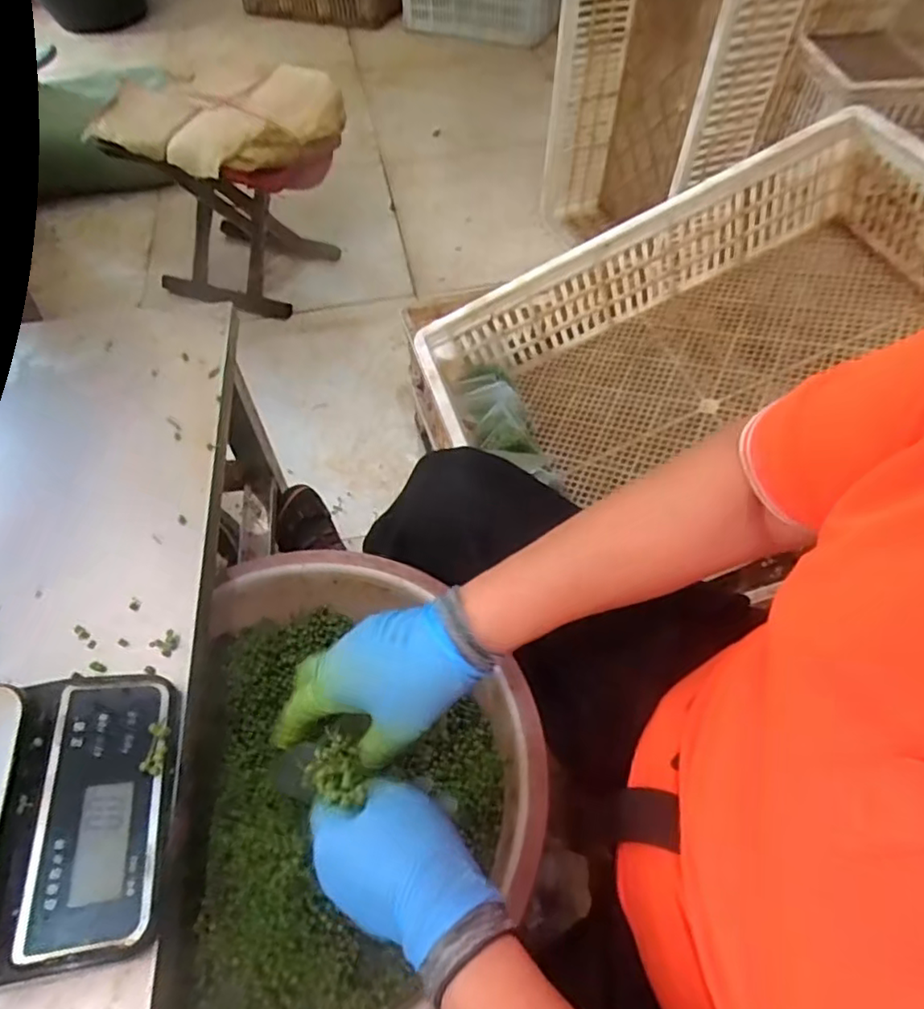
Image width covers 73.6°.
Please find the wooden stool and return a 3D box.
[{"bbox_3d":[-0.475,-0.664,1.298,0.482,0.360,0.335,29,61,20],"label":"wooden stool"}]

